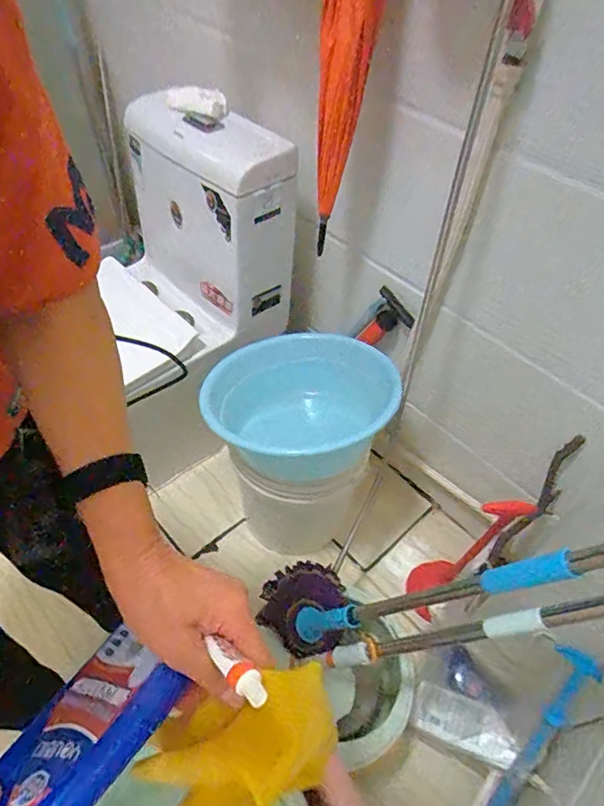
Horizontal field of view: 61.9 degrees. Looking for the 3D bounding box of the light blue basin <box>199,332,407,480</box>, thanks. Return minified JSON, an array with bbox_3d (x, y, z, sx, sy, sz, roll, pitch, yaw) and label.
[{"bbox_3d":[-0.001,-0.011,1.016,0.356,0.127,0.301,18,52,11],"label":"light blue basin"}]

